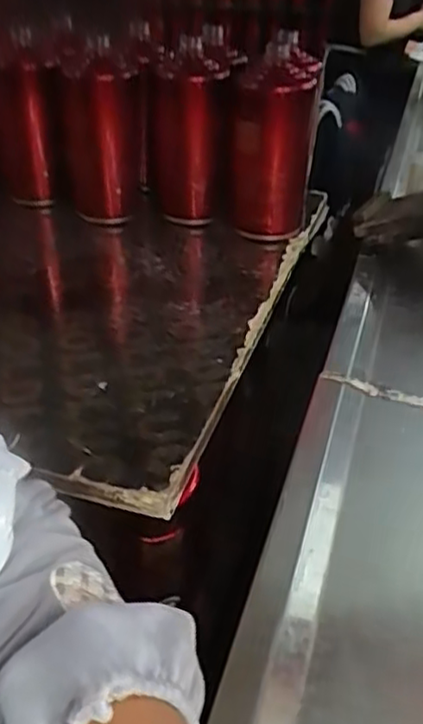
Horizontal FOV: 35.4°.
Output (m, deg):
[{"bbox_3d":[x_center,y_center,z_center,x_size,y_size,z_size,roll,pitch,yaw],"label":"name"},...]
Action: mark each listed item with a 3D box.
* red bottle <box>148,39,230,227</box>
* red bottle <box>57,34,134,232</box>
[{"bbox_3d":[-0.031,-0.266,0.779,0.081,0.183,0.085,-1,32,-2],"label":"red bottle"},{"bbox_3d":[-0.131,-0.254,0.757,0.075,0.200,0.068,-7,33,-10],"label":"red bottle"}]

